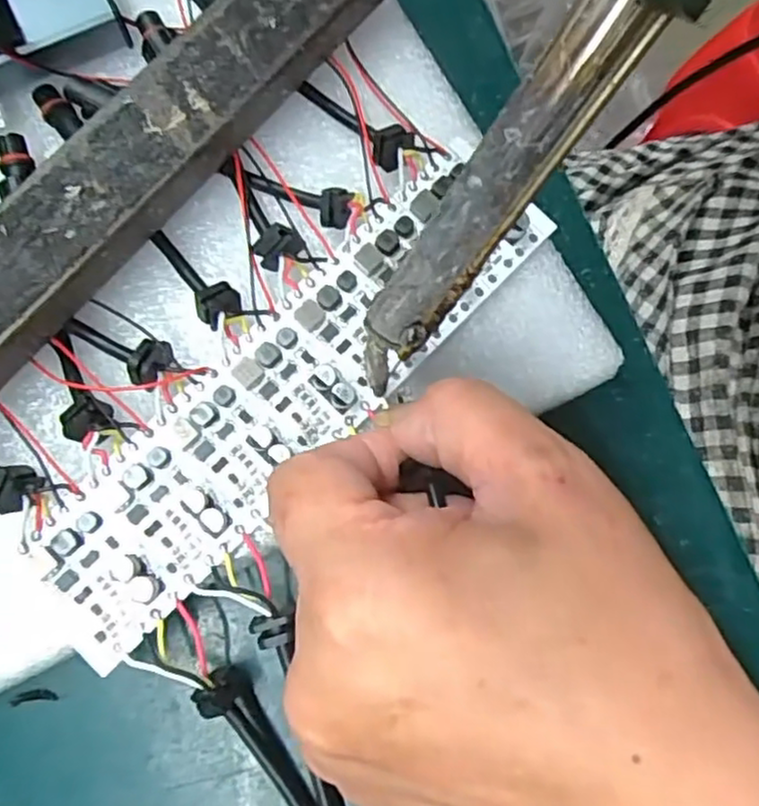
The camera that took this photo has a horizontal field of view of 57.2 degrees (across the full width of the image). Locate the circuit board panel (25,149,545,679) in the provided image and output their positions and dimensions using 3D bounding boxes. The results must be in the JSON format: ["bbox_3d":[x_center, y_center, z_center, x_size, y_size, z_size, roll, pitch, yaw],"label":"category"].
[{"bbox_3d":[-0.024,-0.004,0.192,0.040,0.013,0.163,43,78,9],"label":"circuit board panel"}]

